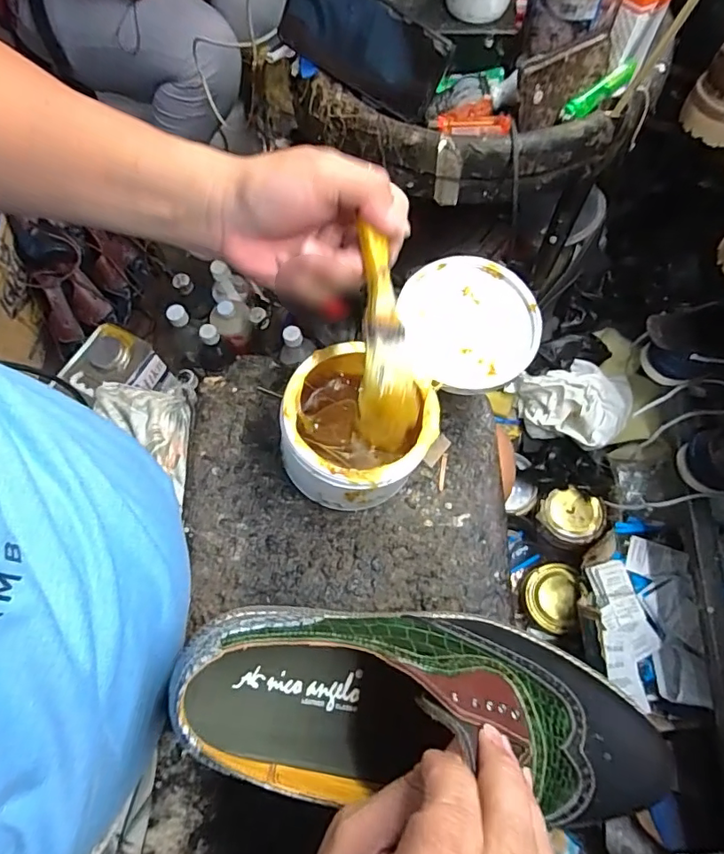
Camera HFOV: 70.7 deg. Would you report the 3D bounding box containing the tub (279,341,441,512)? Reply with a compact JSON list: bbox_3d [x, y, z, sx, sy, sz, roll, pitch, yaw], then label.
[{"bbox_3d":[-0.006,0.005,0.378,0.108,0.087,0.103,-1,67,2],"label":"tub"}]

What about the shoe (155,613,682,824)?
[{"bbox_3d":[0.046,0.159,0.270,0.261,0.088,0.090,10,68,-5],"label":"shoe"}]

